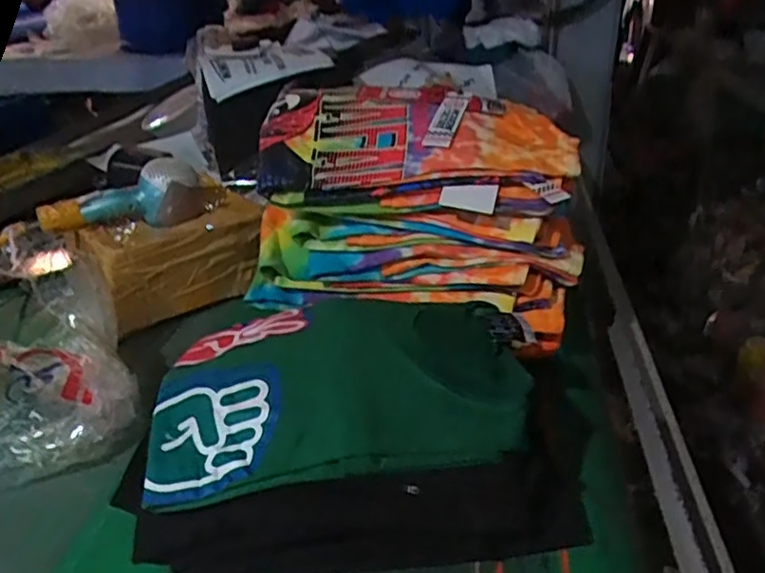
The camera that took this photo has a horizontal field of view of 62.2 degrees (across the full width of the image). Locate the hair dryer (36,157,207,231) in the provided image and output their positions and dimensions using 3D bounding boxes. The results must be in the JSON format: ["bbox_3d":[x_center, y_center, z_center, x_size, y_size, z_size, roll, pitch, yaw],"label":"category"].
[{"bbox_3d":[-0.316,-0.102,0.776,0.191,0.070,0.059,-16,31,-21],"label":"hair dryer"}]

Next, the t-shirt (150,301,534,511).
[{"bbox_3d":[-0.038,0.060,0.517,0.279,0.042,0.229,-6,28,-4],"label":"t-shirt"}]

